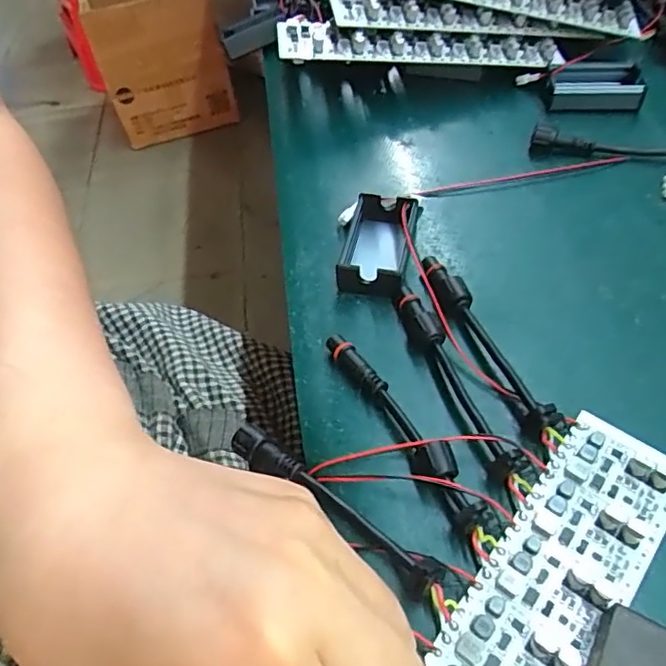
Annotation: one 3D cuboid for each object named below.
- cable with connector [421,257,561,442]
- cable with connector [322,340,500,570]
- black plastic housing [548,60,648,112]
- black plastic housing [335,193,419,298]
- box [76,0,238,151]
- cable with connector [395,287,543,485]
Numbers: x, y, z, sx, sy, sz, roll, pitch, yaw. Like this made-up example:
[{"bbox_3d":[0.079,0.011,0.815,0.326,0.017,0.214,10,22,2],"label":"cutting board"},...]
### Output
[{"bbox_3d":[0.062,0.001,0.238,0.012,0.011,0.094,-21,53,-10],"label":"cable with connector"},{"bbox_3d":[0.027,0.037,0.216,0.014,0.012,0.103,-29,55,-16],"label":"cable with connector"},{"bbox_3d":[0.155,-0.148,0.344,0.049,0.013,0.034,2,52,7],"label":"black plastic housing"},{"bbox_3d":[0.020,-0.043,0.277,0.032,0.016,0.054,8,54,13],"label":"black plastic housing"},{"bbox_3d":[-0.470,-0.764,1.560,0.313,0.376,0.398,-17,52,-6],"label":"box"},{"bbox_3d":[0.049,0.017,0.228,0.014,0.010,0.096,-20,53,-9],"label":"cable with connector"}]

